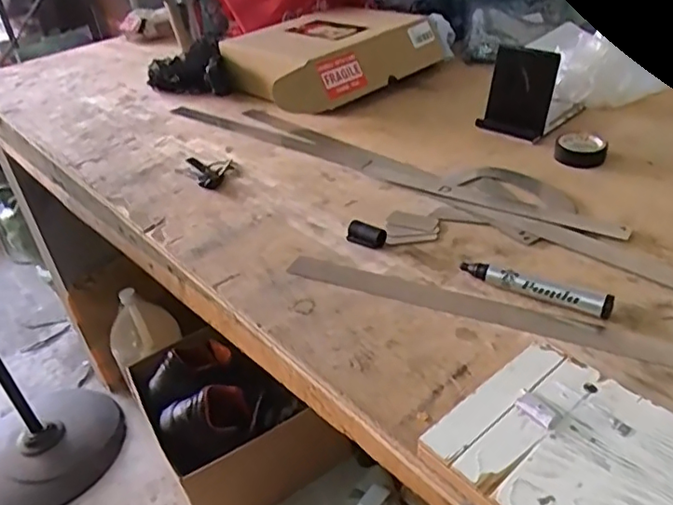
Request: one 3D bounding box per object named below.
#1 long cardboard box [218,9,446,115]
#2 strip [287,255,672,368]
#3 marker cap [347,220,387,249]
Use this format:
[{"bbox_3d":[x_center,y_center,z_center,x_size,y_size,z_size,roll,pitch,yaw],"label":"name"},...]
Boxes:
[{"bbox_3d":[-0.003,-0.281,0.840,0.271,0.082,0.176,-31,43,-32],"label":"long cardboard box"},{"bbox_3d":[0.162,0.054,0.435,0.431,0.007,0.032,12,38,22],"label":"strip"},{"bbox_3d":[0.028,-0.017,0.538,0.036,0.017,0.019,10,38,20],"label":"marker cap"}]

